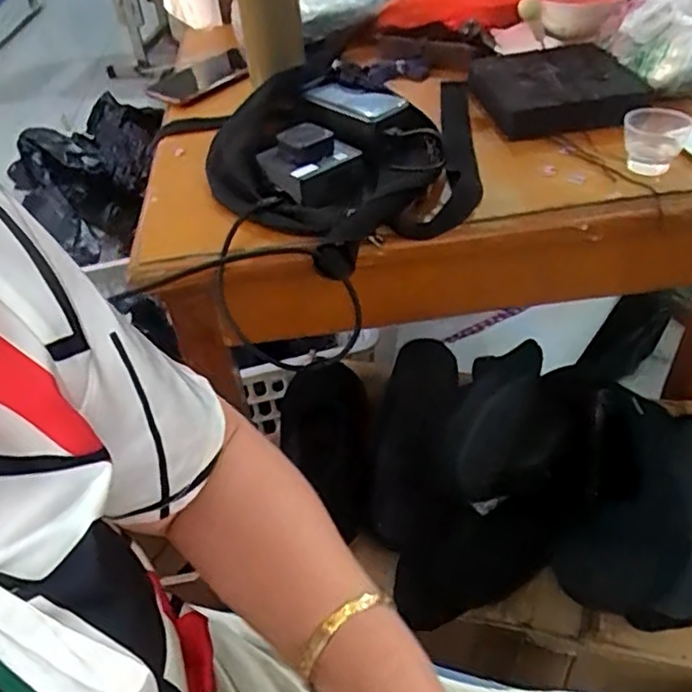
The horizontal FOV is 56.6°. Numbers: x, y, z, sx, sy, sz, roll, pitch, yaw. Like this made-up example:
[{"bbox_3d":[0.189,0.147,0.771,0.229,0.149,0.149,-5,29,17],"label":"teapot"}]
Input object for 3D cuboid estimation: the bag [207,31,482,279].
[{"bbox_3d":[0.001,-0.200,0.618,0.269,0.054,0.291,-35,51,-27],"label":"bag"}]

